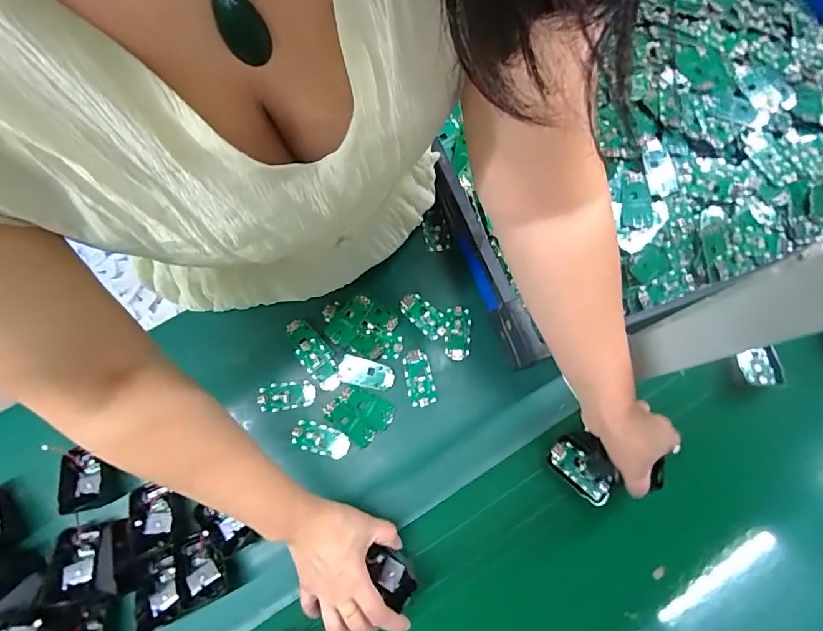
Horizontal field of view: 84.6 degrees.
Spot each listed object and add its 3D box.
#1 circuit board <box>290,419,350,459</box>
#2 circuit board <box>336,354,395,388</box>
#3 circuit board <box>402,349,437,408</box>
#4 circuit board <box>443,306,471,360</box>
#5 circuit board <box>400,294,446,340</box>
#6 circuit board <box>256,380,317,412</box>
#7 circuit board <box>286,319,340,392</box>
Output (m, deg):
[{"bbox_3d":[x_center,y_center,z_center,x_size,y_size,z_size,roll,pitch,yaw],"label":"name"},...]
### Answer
[{"bbox_3d":[-0.101,0.138,0.505,0.065,0.004,0.030,16,74,5],"label":"circuit board"},{"bbox_3d":[-0.052,0.067,0.524,0.064,0.004,0.029,15,74,5],"label":"circuit board"},{"bbox_3d":[0.008,0.072,0.522,0.033,0.004,0.063,-13,74,-3],"label":"circuit board"},{"bbox_3d":[0.056,0.021,0.538,0.030,0.004,0.064,3,73,1],"label":"circuit board"},{"bbox_3d":[0.015,0.000,0.542,0.064,0.004,0.031,41,78,11],"label":"circuit board"},{"bbox_3d":[-0.143,0.092,0.518,0.065,0.004,0.030,-9,73,-2],"label":"circuit board"},{"bbox_3d":[-0.114,0.044,0.526,0.035,0.004,0.093,-38,77,-10],"label":"circuit board"}]

